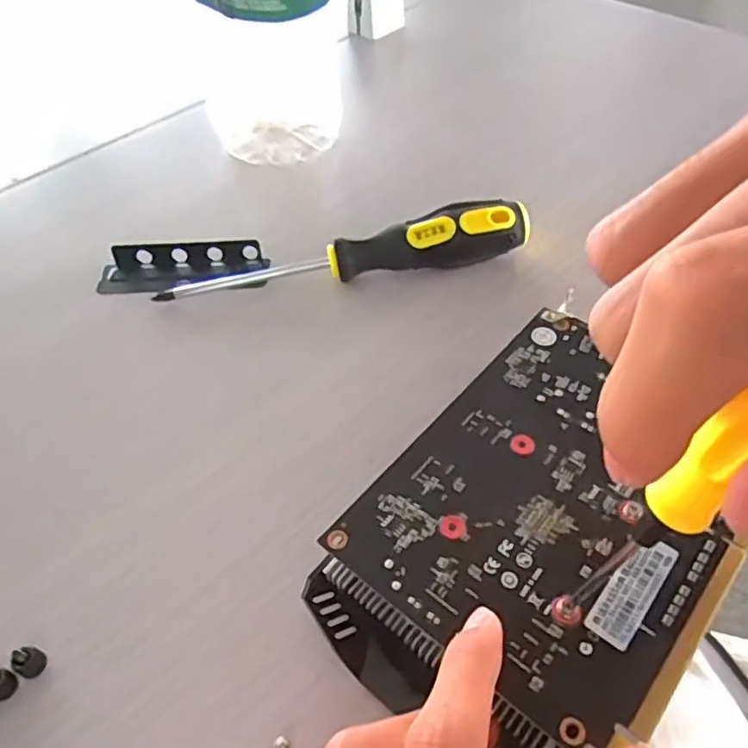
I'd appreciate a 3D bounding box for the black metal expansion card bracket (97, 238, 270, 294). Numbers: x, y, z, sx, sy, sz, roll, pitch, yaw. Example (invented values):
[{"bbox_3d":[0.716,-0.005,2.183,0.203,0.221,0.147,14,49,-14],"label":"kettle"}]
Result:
[{"bbox_3d":[-0.107,-0.059,0.362,0.092,0.017,0.032,-1,49,0],"label":"black metal expansion card bracket"}]

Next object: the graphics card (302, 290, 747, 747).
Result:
[{"bbox_3d":[0.062,0.056,0.233,0.108,0.035,0.151,33,57,26],"label":"graphics card"}]

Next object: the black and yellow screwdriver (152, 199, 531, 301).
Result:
[{"bbox_3d":[-0.015,-0.064,0.345,0.195,0.035,0.025,-8,49,-5],"label":"black and yellow screwdriver"}]

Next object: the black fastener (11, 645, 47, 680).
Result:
[{"bbox_3d":[-0.119,0.099,0.223,0.007,0.011,0.009,23,53,19],"label":"black fastener"}]

